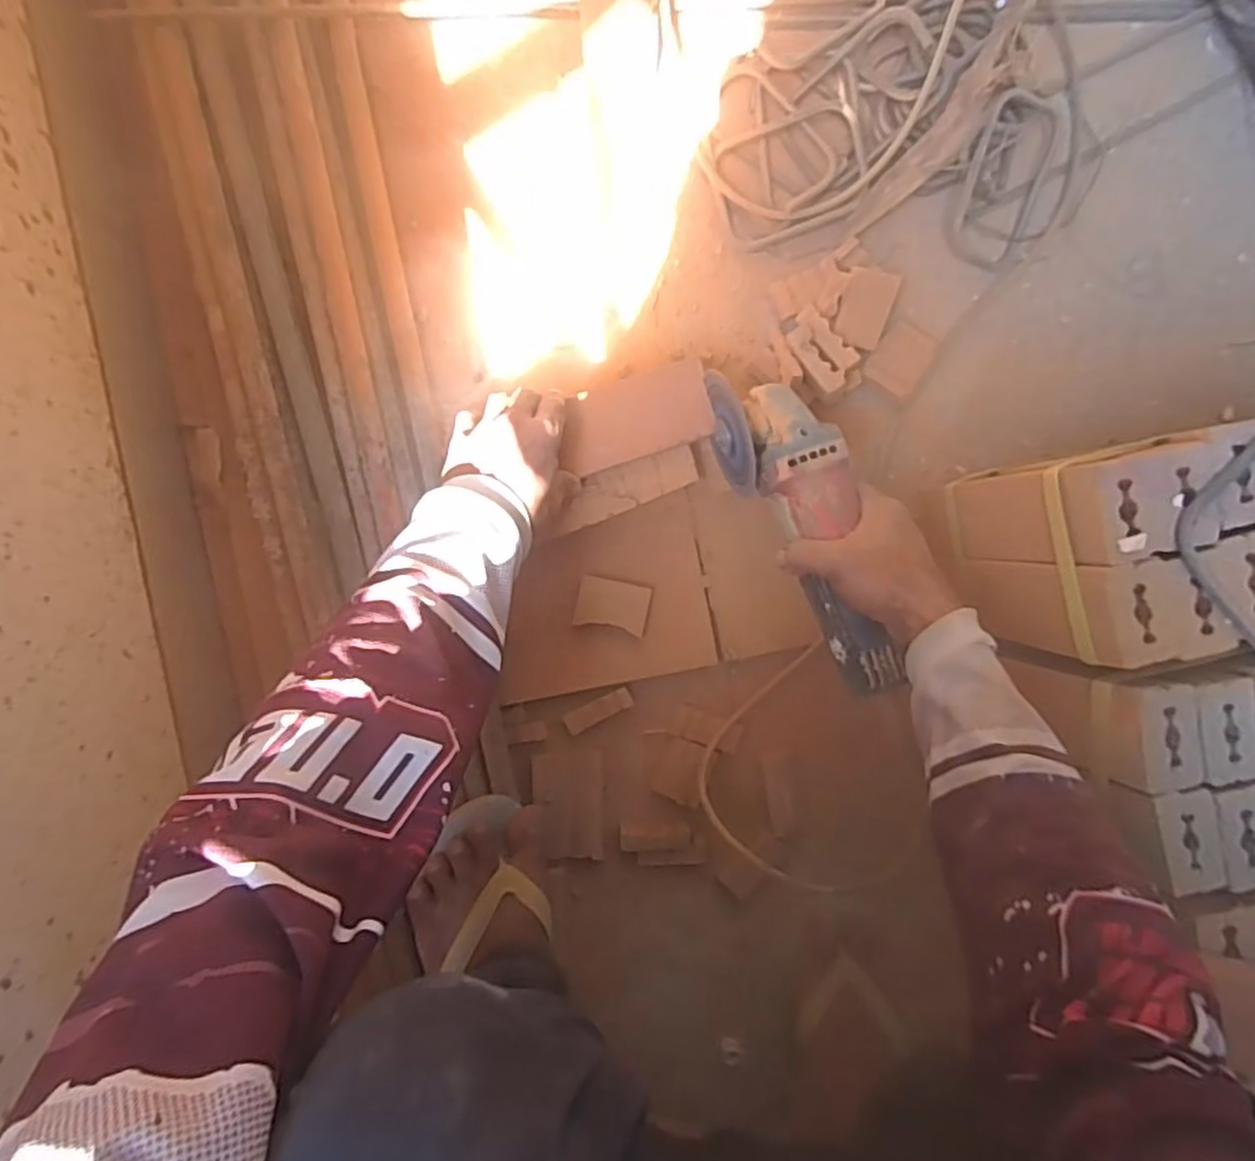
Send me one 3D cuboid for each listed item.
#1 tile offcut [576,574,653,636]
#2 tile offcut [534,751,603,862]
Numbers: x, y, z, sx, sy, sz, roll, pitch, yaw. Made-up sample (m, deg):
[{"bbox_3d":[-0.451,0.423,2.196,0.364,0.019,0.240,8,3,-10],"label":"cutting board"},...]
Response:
[{"bbox_3d":[-0.013,0.022,0.629,0.061,0.017,0.042,10,92,-4],"label":"tile offcut"},{"bbox_3d":[-0.052,0.201,0.632,0.060,0.013,0.092,-1,93,-4],"label":"tile offcut"}]

